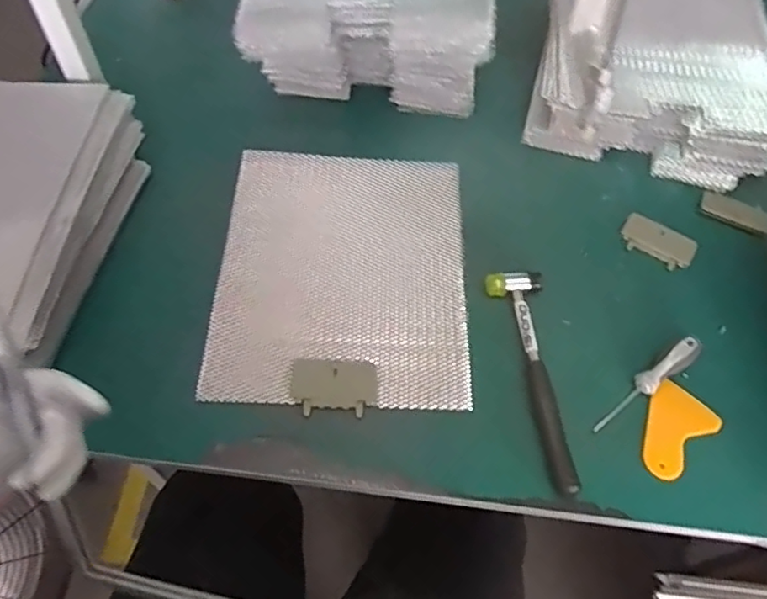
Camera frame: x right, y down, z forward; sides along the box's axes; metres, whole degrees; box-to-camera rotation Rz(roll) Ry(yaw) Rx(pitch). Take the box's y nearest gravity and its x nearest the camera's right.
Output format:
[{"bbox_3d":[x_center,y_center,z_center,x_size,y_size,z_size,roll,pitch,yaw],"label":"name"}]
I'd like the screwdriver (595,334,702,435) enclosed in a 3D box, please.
[{"bbox_3d":[0.272,0.088,0.602,0.149,0.031,0.026,-32,65,-21],"label":"screwdriver"}]

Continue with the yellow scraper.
[{"bbox_3d":[0.291,0.132,0.590,0.097,0.008,0.065,-39,67,-24],"label":"yellow scraper"}]

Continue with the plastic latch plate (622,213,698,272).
[{"bbox_3d":[0.339,-0.072,0.717,0.088,0.004,0.056,32,61,16],"label":"plastic latch plate"}]

